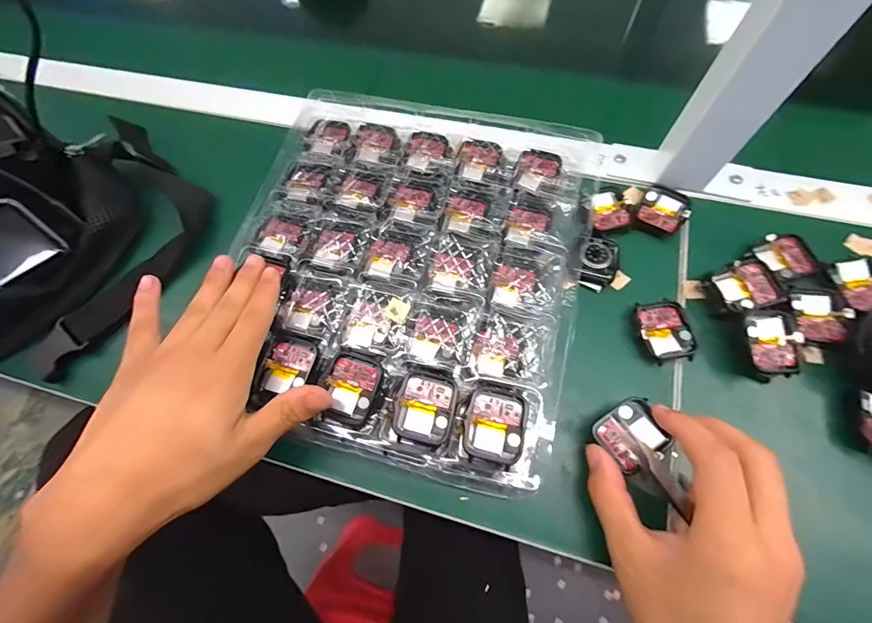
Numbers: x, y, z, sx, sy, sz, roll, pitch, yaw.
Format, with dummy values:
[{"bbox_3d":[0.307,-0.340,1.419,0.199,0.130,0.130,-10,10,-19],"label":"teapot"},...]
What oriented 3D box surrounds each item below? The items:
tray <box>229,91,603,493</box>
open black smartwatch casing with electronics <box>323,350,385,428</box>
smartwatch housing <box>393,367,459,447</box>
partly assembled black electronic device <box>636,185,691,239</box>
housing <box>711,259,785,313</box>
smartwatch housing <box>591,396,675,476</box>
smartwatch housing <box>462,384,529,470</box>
[{"bbox_3d":[-0.027,-0.045,0.291,0.262,0.022,0.287,12,68,6],"label":"tray"},{"bbox_3d":[-0.056,0.052,0.253,0.036,0.014,0.045,16,68,8],"label":"open black smartwatch casing with electronics"},{"bbox_3d":[-0.006,0.062,0.244,0.036,0.011,0.045,12,69,8],"label":"smartwatch housing"},{"bbox_3d":[0.191,-0.085,0.312,0.036,0.007,0.044,26,72,13],"label":"partly assembled black electronic device"},{"bbox_3d":[0.231,-0.017,0.278,0.038,0.011,0.035,-15,68,-3],"label":"housing"},{"bbox_3d":[0.128,0.079,0.242,0.040,0.009,0.036,-34,71,-12],"label":"smartwatch housing"},{"bbox_3d":[0.038,0.072,0.237,0.037,0.010,0.044,10,69,8],"label":"smartwatch housing"}]

